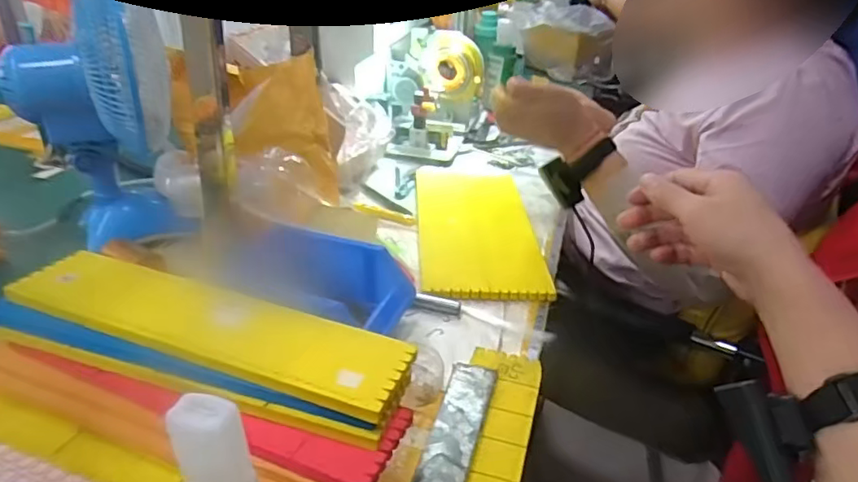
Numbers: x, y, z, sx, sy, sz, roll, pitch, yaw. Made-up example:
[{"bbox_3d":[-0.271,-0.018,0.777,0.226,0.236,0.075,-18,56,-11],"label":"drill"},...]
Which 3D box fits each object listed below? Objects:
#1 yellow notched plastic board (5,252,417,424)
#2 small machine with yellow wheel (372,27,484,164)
[{"bbox_3d":[-0.173,0.069,0.456,0.319,0.017,0.076,14,31,9],"label":"yellow notched plastic board"},{"bbox_3d":[0.005,-0.283,1.093,0.188,0.187,0.197,5,30,1],"label":"small machine with yellow wheel"}]

